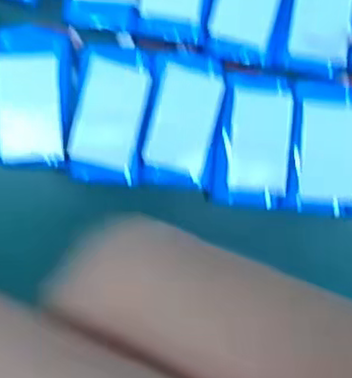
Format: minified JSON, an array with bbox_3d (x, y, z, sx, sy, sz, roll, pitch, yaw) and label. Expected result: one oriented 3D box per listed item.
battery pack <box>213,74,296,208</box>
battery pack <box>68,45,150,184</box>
[{"bbox_3d":[0.041,-0.024,0.358,0.037,0.014,0.066,5,88,-8],"label":"battery pack"},{"bbox_3d":[-0.033,-0.037,0.351,0.035,0.015,0.068,8,88,-8],"label":"battery pack"}]

